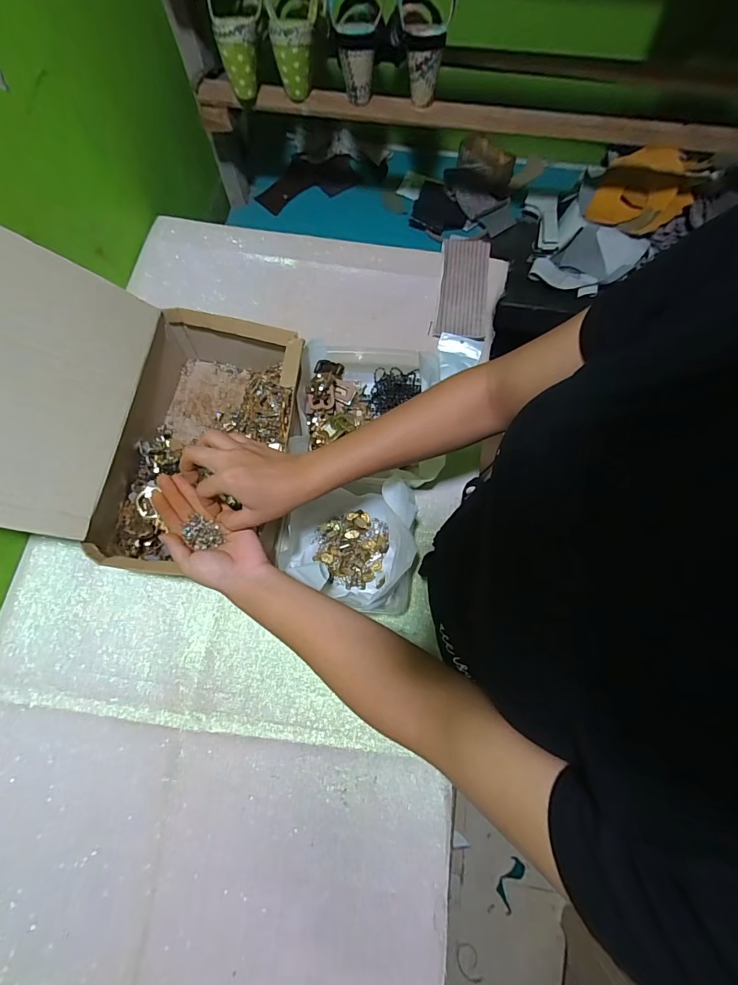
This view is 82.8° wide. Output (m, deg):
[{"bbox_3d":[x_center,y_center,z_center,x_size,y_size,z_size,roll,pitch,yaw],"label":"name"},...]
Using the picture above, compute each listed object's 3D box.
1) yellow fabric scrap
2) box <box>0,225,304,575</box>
[{"bbox_3d":[0.537,-0.587,0.812,0.171,0.054,0.166,24,73,7],"label":"yellow fabric scrap"},{"bbox_3d":[-0.283,-0.092,0.502,0.333,0.220,0.335,14,73,4],"label":"box"}]

